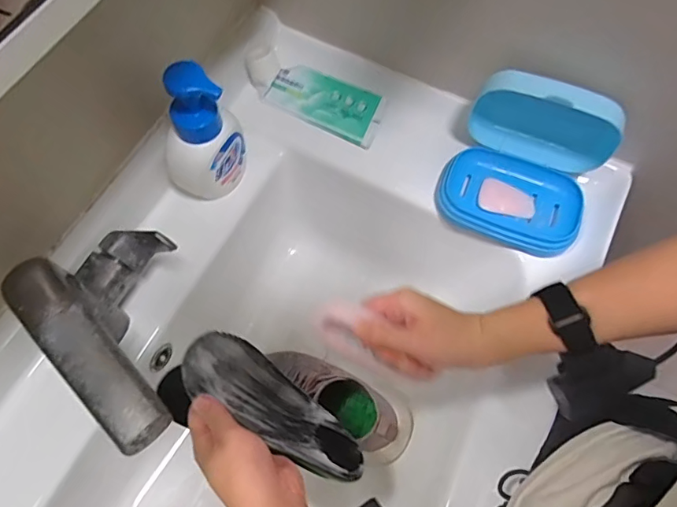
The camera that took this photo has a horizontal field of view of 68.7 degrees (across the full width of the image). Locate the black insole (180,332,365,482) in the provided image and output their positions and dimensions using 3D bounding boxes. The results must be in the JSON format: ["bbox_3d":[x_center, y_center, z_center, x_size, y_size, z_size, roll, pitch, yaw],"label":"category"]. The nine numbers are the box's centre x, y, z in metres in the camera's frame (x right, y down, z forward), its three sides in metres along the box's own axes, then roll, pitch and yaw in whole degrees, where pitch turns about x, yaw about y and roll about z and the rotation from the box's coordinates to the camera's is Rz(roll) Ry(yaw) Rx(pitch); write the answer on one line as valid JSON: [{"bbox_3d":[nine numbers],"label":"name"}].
[{"bbox_3d":[-0.049,0.133,0.421,0.182,0.026,0.054,42,69,-16],"label":"black insole"}]

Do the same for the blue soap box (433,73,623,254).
[{"bbox_3d":[0.194,-0.091,0.502,0.145,0.116,0.133,23,68,8],"label":"blue soap box"}]

